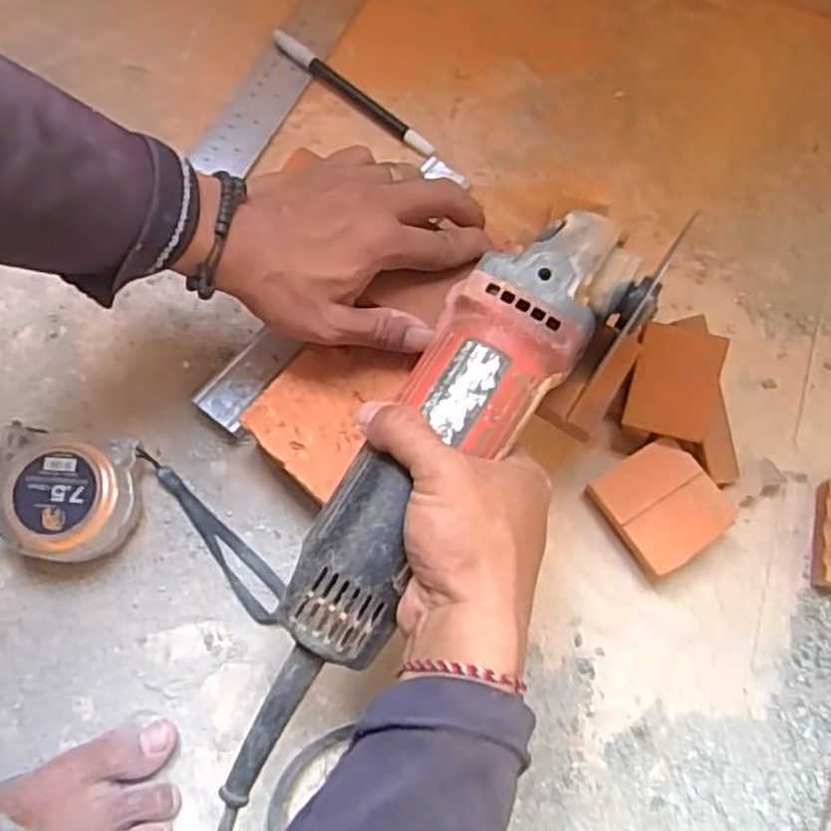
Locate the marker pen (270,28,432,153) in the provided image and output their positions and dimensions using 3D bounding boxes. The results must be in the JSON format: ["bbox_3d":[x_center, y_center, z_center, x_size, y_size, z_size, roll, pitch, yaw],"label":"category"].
[{"bbox_3d":[-0.044,-0.232,0.533,0.144,0.010,0.016,38,78,10],"label":"marker pen"}]

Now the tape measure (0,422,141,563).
[{"bbox_3d":[-0.203,0.048,0.439,0.073,0.043,0.071,5,74,2],"label":"tape measure"}]

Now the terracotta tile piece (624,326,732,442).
[{"bbox_3d":[0.150,-0.019,0.434,0.046,0.004,0.061,14,103,12],"label":"terracotta tile piece"}]

